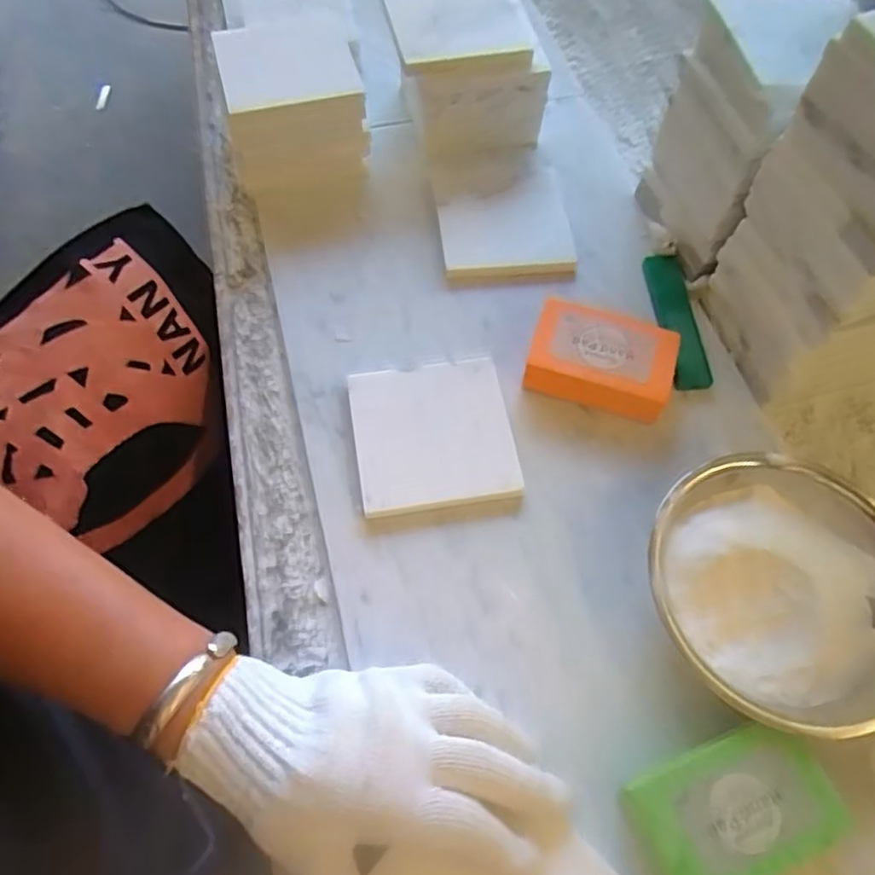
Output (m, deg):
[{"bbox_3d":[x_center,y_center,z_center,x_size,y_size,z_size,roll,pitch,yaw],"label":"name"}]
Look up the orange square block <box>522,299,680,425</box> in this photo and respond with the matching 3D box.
[{"bbox_3d":[0.111,-0.055,0.449,0.093,0.032,0.064,17,65,6],"label":"orange square block"}]

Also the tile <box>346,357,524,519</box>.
[{"bbox_3d":[-0.003,-0.004,0.431,0.101,0.012,0.102,-8,65,-6],"label":"tile"}]

